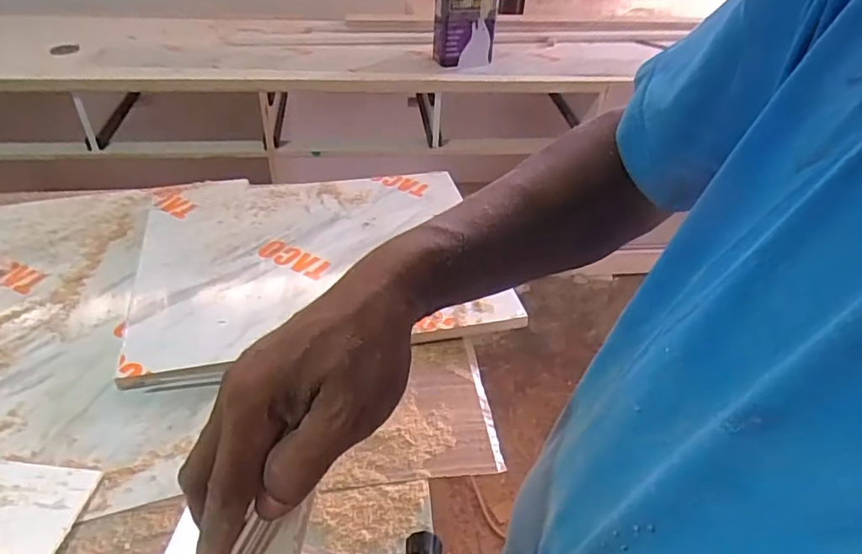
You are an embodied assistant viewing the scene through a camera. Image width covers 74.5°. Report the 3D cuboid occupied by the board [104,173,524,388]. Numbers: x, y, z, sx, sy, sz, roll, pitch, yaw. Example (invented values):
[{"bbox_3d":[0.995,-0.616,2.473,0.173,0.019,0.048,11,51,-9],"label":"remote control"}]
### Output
[{"bbox_3d":[-0.167,-0.050,0.835,0.483,0.025,0.422,-9,42,-11],"label":"board"}]

